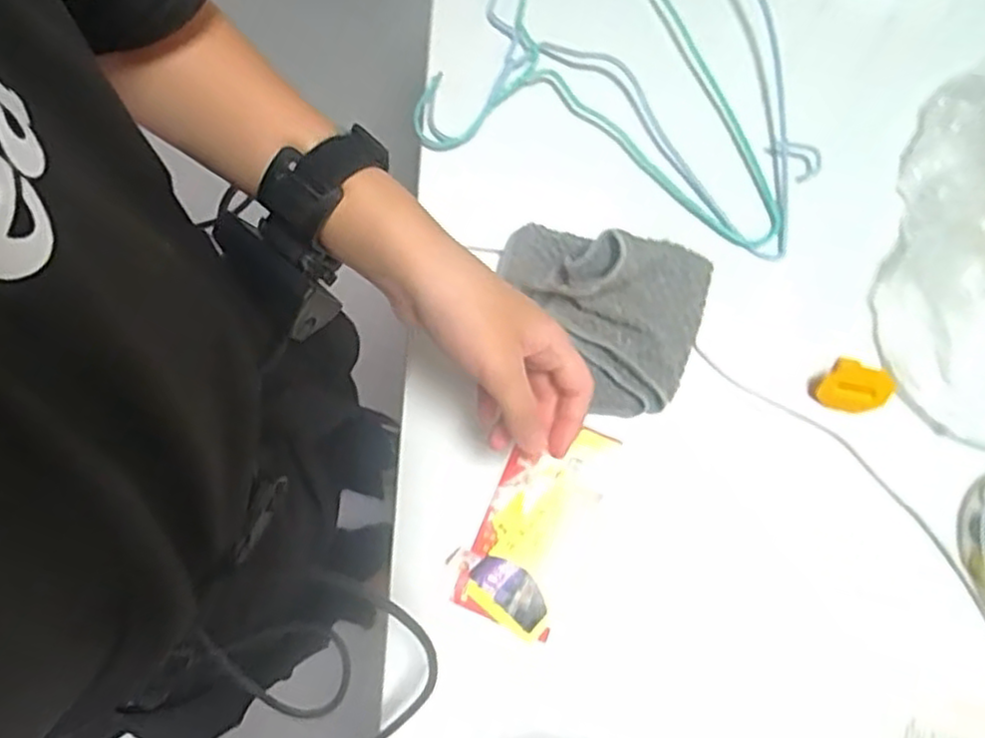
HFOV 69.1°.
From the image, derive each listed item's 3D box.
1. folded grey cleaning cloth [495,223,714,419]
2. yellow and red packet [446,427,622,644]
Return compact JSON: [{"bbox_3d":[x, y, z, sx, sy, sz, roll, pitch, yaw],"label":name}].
[{"bbox_3d":[0.068,-0.040,0.474,0.142,0.050,0.130,16,79,5],"label":"folded grey cleaning cloth"},{"bbox_3d":[0.027,0.099,0.469,0.070,0.014,0.136,23,81,5],"label":"yellow and red packet"}]

